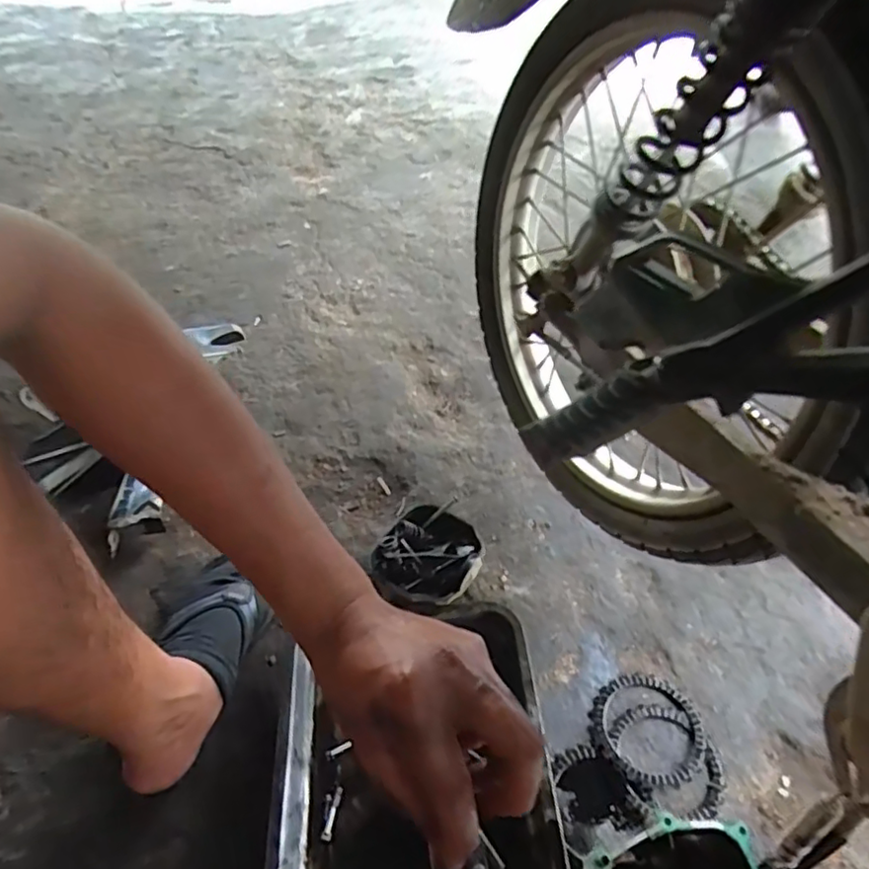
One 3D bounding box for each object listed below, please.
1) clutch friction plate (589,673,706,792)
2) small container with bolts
[{"bbox_3d":[0.226,0.311,0.635,0.114,0.005,0.113,-1,48,1],"label":"clutch friction plate"},{"bbox_3d":[-0.006,0.153,0.742,0.123,0.074,0.119,-1,48,1],"label":"small container with bolts"}]

